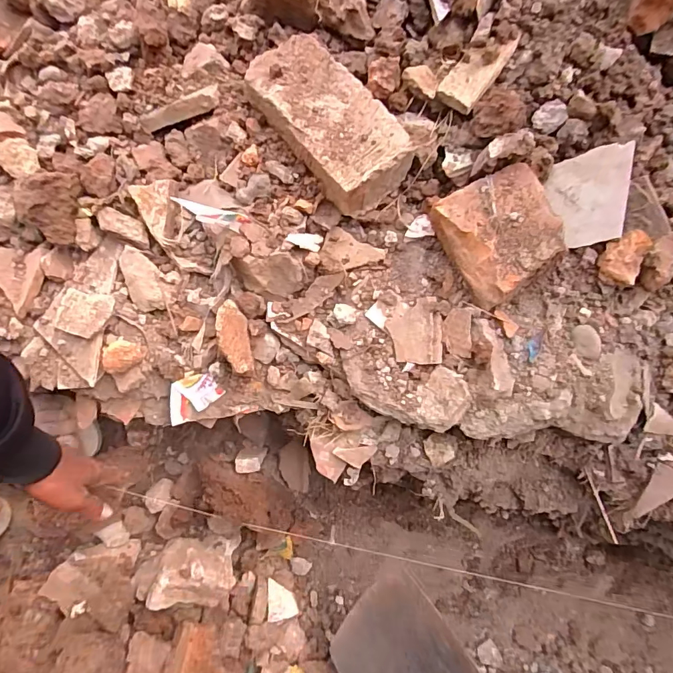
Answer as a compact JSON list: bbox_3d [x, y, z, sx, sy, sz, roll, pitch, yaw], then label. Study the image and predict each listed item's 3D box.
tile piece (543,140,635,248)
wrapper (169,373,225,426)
[{"bbox_3d":[0.259,-0.143,0.433,0.072,0.007,0.093,3,99,31],"label":"tile piece"},{"bbox_3d":[-0.175,0.072,0.507,0.069,0.012,0.048,-25,103,1],"label":"wrapper"}]

